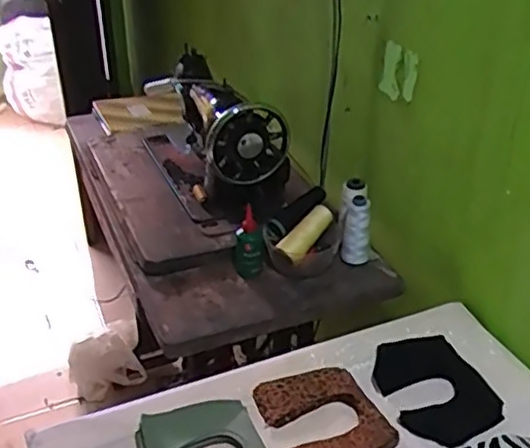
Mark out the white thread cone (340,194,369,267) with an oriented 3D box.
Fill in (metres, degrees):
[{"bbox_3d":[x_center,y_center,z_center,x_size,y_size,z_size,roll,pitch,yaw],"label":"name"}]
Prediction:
[{"bbox_3d":[0.143,0.018,1.060,0.040,0.122,0.040,3,32,6],"label":"white thread cone"}]

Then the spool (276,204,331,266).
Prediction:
[{"bbox_3d":[0.066,0.013,1.054,0.035,0.033,0.125,22,52,31],"label":"spool"}]

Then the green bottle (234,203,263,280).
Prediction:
[{"bbox_3d":[-0.028,0.028,1.034,0.042,0.099,0.049,-13,34,-19],"label":"green bottle"}]

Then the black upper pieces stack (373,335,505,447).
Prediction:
[{"bbox_3d":[0.211,0.204,0.841,0.123,0.019,0.167,-13,34,-19],"label":"black upper pieces stack"}]

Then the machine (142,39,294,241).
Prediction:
[{"bbox_3d":[-0.088,-0.151,1.206,0.145,0.220,0.471,-14,34,-19],"label":"machine"}]

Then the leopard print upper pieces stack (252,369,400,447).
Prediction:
[{"bbox_3d":[0.074,0.232,0.790,0.131,0.015,0.147,-14,34,-19],"label":"leopard print upper pieces stack"}]

